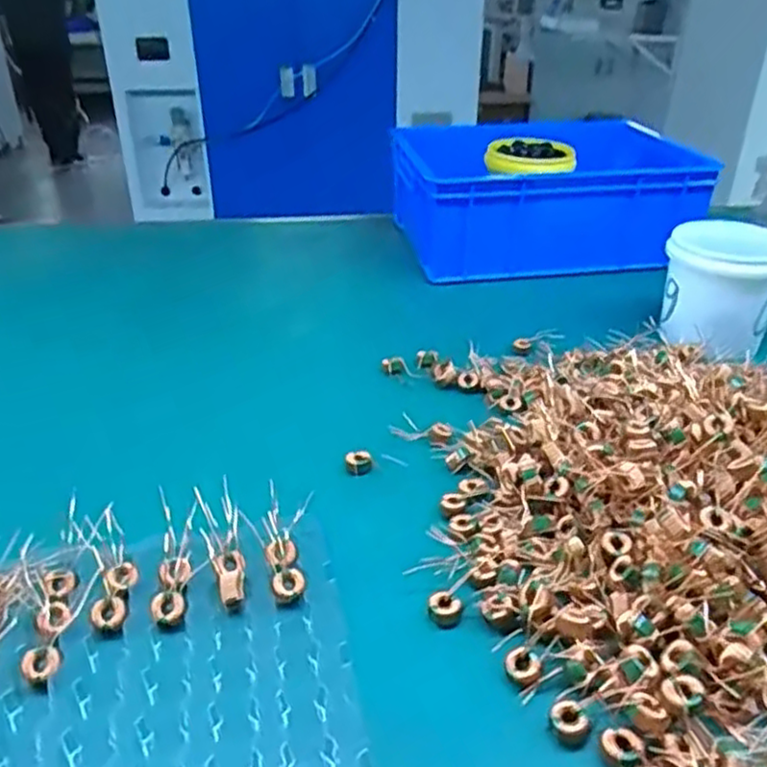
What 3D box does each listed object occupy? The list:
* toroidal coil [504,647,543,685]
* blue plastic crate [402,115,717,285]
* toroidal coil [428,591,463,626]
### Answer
[{"bbox_3d":[0.083,0.166,0.413,0.022,0.007,0.020,0,32,0],"label":"toroidal coil"},{"bbox_3d":[0.227,-0.275,1.040,0.395,0.153,0.260,-4,32,-8],"label":"blue plastic crate"},{"bbox_3d":[0.040,0.145,0.454,0.022,0.006,0.020,0,32,0],"label":"toroidal coil"}]

